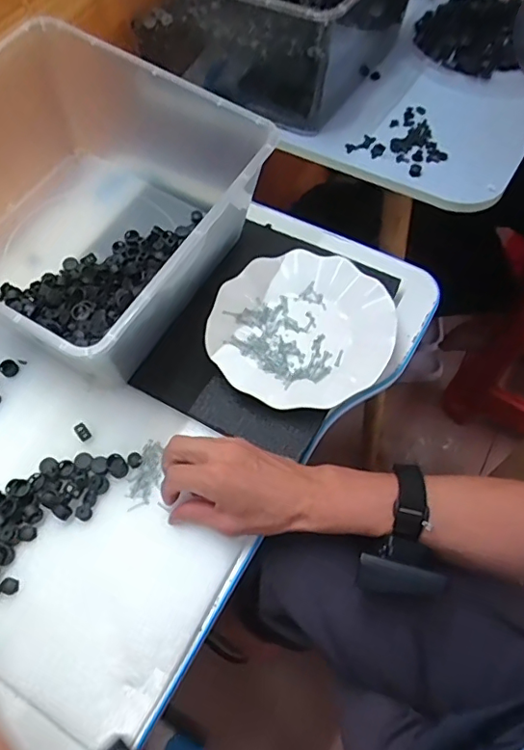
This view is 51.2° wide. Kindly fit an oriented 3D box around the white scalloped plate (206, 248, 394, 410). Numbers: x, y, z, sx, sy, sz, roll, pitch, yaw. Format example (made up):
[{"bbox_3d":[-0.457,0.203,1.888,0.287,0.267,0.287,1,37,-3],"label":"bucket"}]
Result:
[{"bbox_3d":[0.041,-0.046,0.562,0.176,0.031,0.180,-1,61,1],"label":"white scalloped plate"}]

